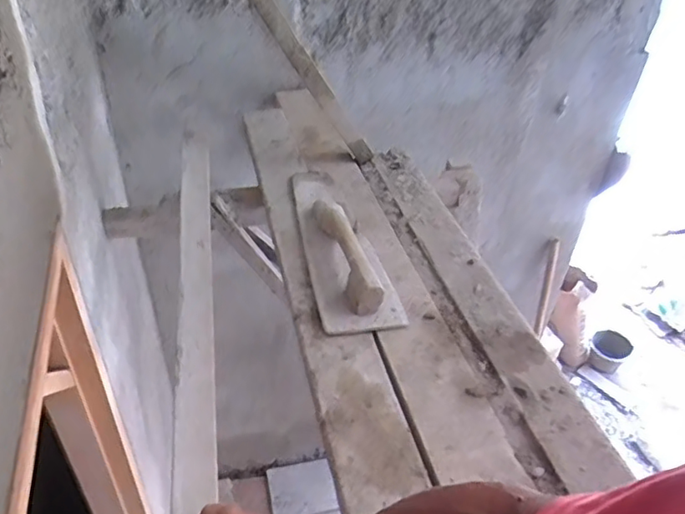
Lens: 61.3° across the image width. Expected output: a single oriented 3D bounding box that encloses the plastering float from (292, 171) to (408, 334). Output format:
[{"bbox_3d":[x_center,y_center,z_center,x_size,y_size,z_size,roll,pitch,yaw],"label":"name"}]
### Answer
[{"bbox_3d":[-0.011,-0.054,1.039,0.129,0.064,0.465,-5,39,-11],"label":"plastering float"}]

